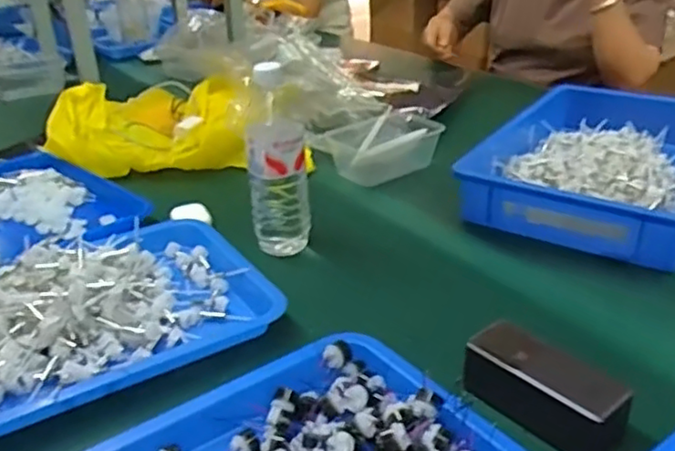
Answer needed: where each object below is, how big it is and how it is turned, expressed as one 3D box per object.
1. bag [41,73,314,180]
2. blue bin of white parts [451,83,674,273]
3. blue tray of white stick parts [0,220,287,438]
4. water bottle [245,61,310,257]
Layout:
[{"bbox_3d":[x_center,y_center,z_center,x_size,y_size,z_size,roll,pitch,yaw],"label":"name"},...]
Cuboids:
[{"bbox_3d":[-0.274,-0.170,1.096,0.378,0.118,0.275,-13,30,-20],"label":"bag"},{"bbox_3d":[0.363,-0.088,0.909,0.285,0.102,0.385,17,33,31],"label":"blue bin of white parts"},{"bbox_3d":[-0.245,0.071,0.674,0.344,0.064,0.249,-20,33,-30],"label":"blue tray of white stick parts"},{"bbox_3d":[-0.070,-0.074,0.785,0.068,0.218,0.080,-2,28,-1],"label":"water bottle"}]

